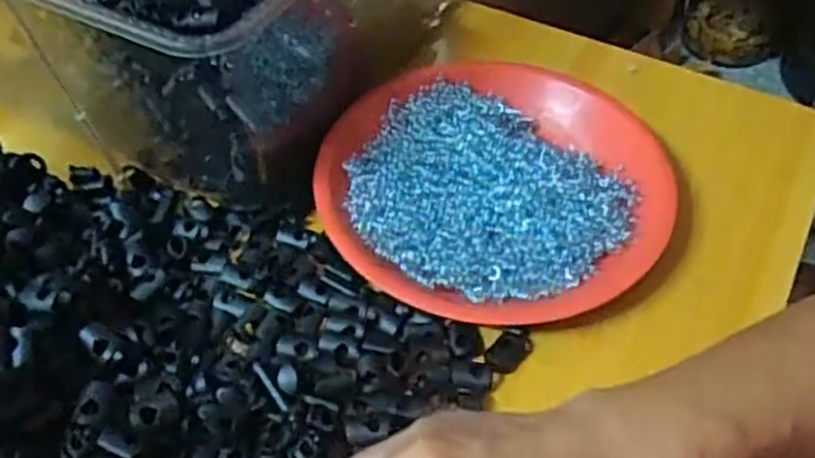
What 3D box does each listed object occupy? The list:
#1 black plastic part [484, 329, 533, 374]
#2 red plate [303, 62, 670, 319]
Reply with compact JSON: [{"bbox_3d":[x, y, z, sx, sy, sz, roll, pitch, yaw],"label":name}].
[{"bbox_3d":[0.050,0.060,0.384,0.016,0.009,0.026,32,57,25],"label":"black plastic part"},{"bbox_3d":[0.047,-0.030,0.431,0.189,0.022,0.182,-1,50,1],"label":"red plate"}]

